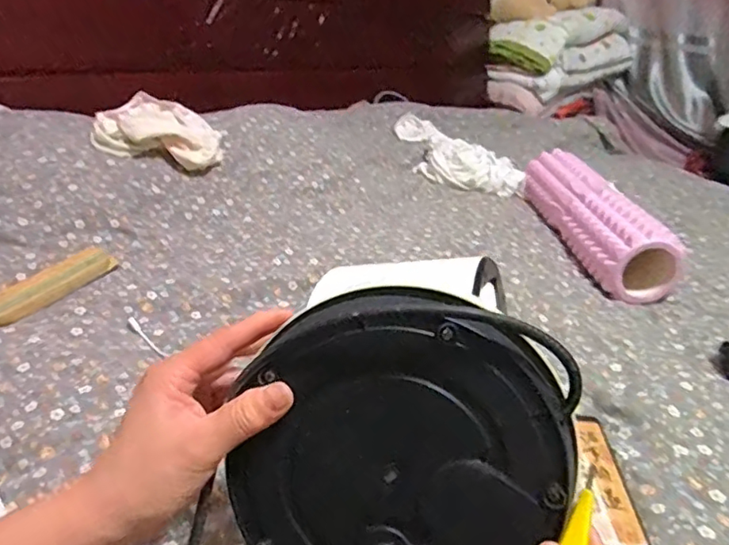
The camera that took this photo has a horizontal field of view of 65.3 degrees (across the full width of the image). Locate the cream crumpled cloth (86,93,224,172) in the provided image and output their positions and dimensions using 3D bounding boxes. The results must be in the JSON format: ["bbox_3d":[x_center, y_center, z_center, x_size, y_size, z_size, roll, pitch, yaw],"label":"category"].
[{"bbox_3d":[-0.352,-0.237,0.967,0.200,0.097,0.106,-10,31,-29],"label":"cream crumpled cloth"}]

